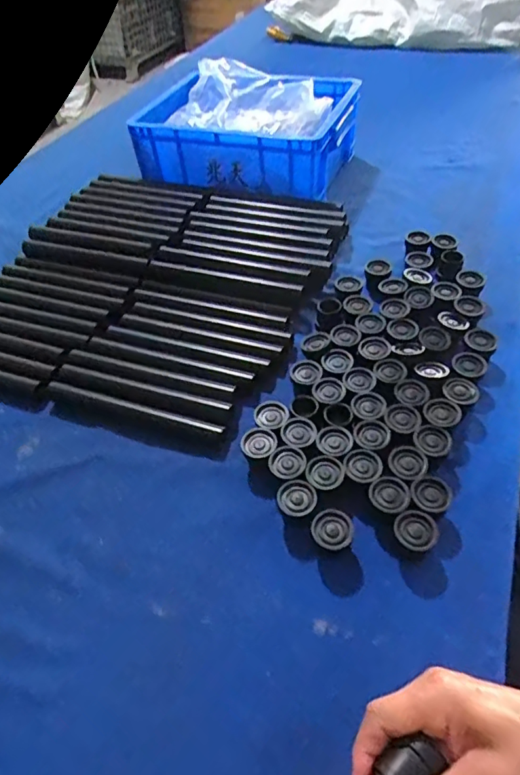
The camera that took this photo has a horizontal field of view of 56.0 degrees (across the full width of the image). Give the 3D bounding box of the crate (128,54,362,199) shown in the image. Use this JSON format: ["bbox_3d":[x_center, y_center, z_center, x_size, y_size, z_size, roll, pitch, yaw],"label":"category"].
[{"bbox_3d":[-0.023,-0.445,0.848,0.342,0.116,0.234,11,51,15],"label":"crate"}]

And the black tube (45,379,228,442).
[{"bbox_3d":[-0.145,0.028,0.548,0.219,0.023,0.020,12,51,16],"label":"black tube"}]

